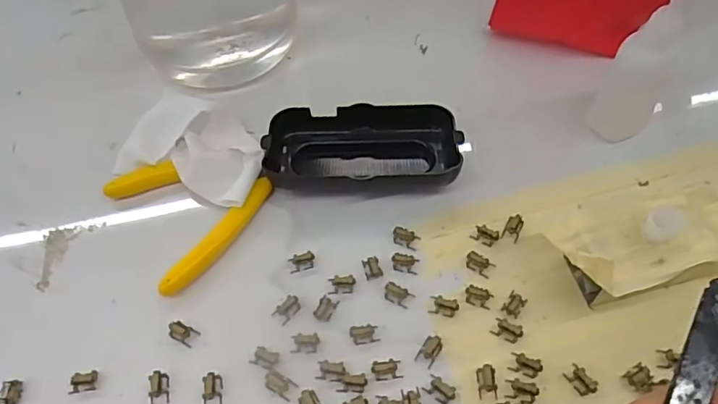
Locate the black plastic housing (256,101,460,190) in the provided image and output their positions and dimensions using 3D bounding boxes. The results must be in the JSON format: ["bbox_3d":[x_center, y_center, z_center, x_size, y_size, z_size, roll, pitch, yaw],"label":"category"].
[{"bbox_3d":[0.002,-0.033,0.317,0.109,0.026,0.050,0,56,3],"label":"black plastic housing"}]

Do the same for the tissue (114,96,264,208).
[{"bbox_3d":[-0.095,-0.036,0.328,0.090,0.021,0.067,19,59,14],"label":"tissue"}]

